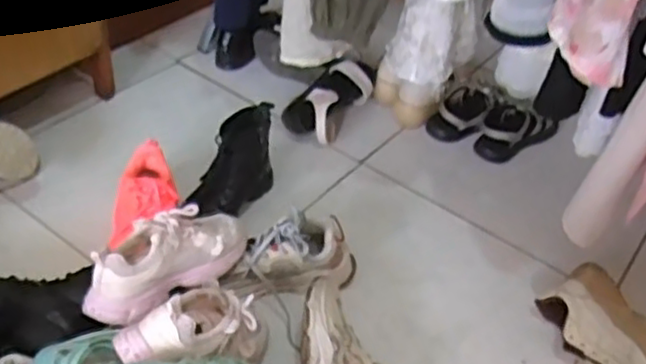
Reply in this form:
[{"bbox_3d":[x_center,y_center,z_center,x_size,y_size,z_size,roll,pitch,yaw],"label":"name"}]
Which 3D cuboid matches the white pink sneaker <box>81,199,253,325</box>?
[{"bbox_3d":[-0.206,0.098,0.930,0.247,0.086,0.096,-25,51,-32],"label":"white pink sneaker"}]

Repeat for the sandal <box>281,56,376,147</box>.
[{"bbox_3d":[0.016,-0.169,1.383,0.107,0.095,0.221,24,44,18],"label":"sandal"}]

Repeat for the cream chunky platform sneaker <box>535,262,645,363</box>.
[{"bbox_3d":[0.411,0.235,0.984,0.099,0.098,0.248,-10,44,-19],"label":"cream chunky platform sneaker"}]

